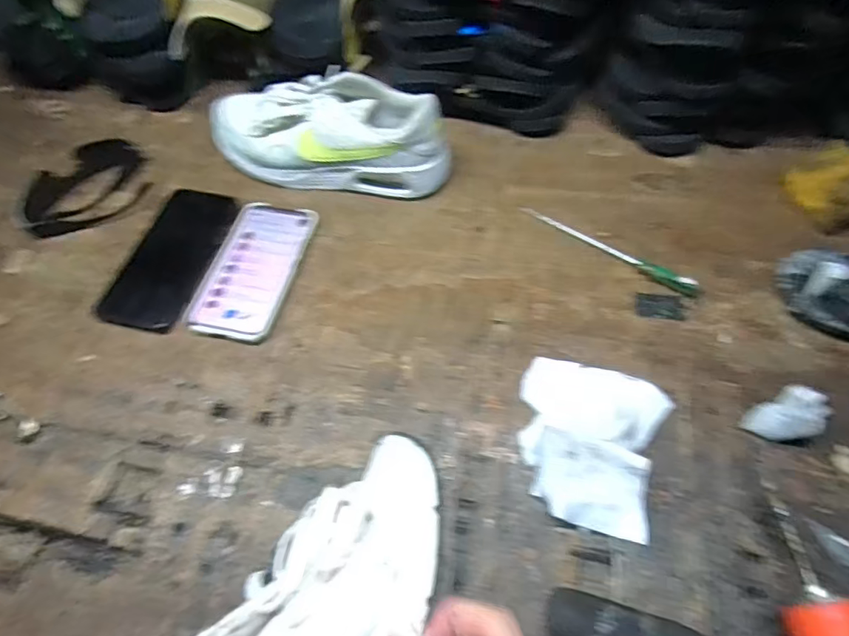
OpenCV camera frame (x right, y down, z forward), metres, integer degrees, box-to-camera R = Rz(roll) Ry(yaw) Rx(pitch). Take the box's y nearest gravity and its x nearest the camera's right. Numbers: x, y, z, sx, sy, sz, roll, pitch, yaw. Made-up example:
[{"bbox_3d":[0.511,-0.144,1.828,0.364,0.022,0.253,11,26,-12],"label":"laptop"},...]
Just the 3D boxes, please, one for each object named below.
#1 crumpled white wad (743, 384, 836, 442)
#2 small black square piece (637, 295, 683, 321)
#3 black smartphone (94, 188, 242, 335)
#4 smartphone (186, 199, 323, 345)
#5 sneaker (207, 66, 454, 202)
[{"bbox_3d":[0.285,0.076,0.398,0.060,0.025,0.037,-26,60,-13],"label":"crumpled white wad"},{"bbox_3d":[0.219,-0.010,0.477,0.042,0.004,0.025,3,58,5],"label":"small black square piece"},{"bbox_3d":[-0.256,-0.065,0.519,0.088,0.011,0.168,12,59,11],"label":"black smartphone"},{"bbox_3d":[-0.169,-0.049,0.507,0.085,0.011,0.160,10,59,9],"label":"smartphone"},{"bbox_3d":[-0.108,-0.198,0.554,0.264,0.088,0.095,12,59,11],"label":"sneaker"}]

